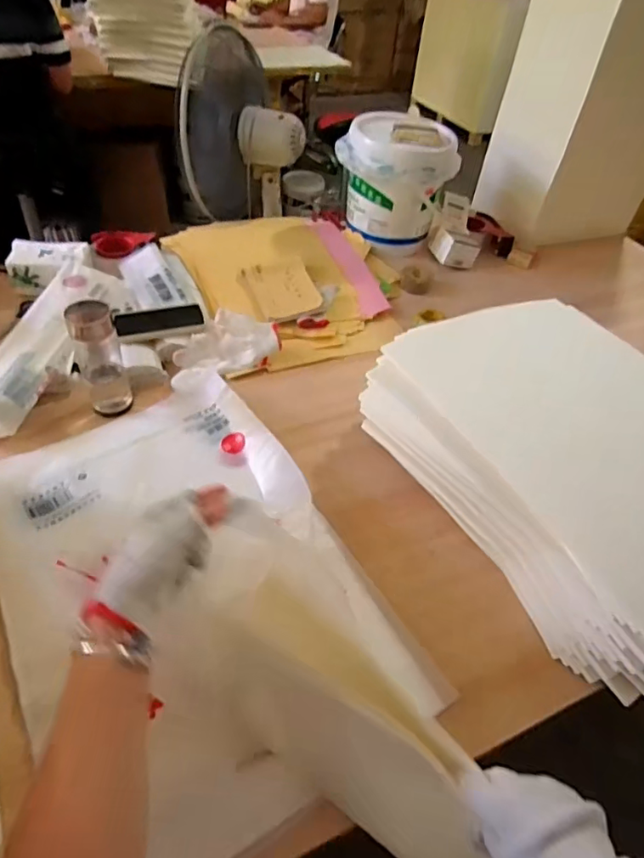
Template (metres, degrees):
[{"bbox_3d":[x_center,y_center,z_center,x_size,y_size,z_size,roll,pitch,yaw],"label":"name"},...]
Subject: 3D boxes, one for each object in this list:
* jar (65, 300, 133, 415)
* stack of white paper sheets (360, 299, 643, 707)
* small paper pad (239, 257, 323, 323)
[{"bbox_3d":[-0.351,-0.102,0.844,0.070,0.185,0.063,-13,50,-19],"label":"jar"},{"bbox_3d":[0.353,0.052,0.769,0.373,0.138,0.571,-21,53,-25],"label":"stack of white paper sheets"},{"bbox_3d":[-0.080,-0.295,1.111,0.138,0.012,0.178,-18,60,-16],"label":"small paper pad"}]

